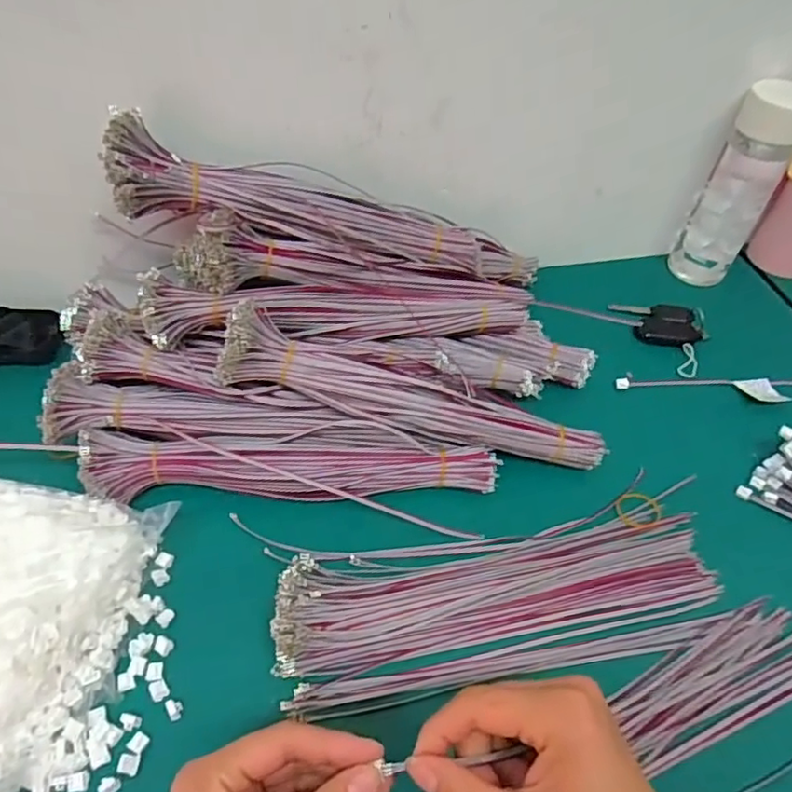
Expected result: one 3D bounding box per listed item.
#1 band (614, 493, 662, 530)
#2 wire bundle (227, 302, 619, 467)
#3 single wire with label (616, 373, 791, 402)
[{"bbox_3d":[0.184,0.088,0.454,0.034,0.007,0.035,-1,37,1],"label":"band"},{"bbox_3d":[0.020,0.002,0.442,0.290,0.035,0.038,17,49,-11],"label":"wire bundle"},{"bbox_3d":[0.343,-0.009,0.539,0.288,0.012,0.034,0,50,-4],"label":"single wire with label"}]

